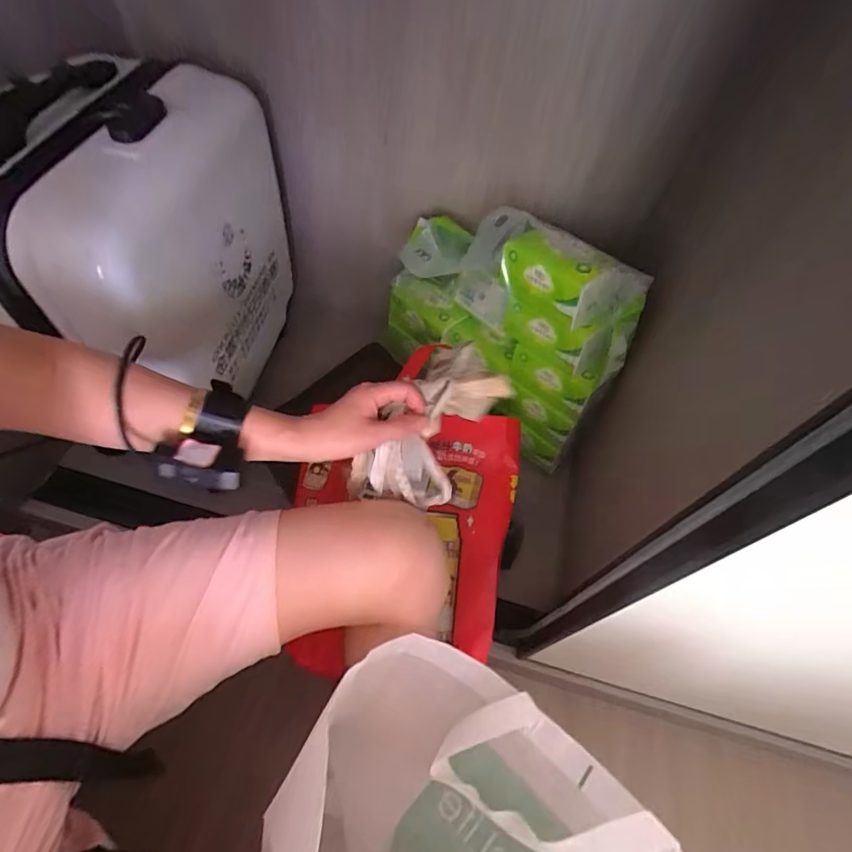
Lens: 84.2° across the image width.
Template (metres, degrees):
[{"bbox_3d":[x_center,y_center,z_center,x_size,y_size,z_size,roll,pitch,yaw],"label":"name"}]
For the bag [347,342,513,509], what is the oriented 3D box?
[{"bbox_3d":[0.000,0.005,0.468,0.094,0.084,0.182,32,84,17],"label":"bag"}]

